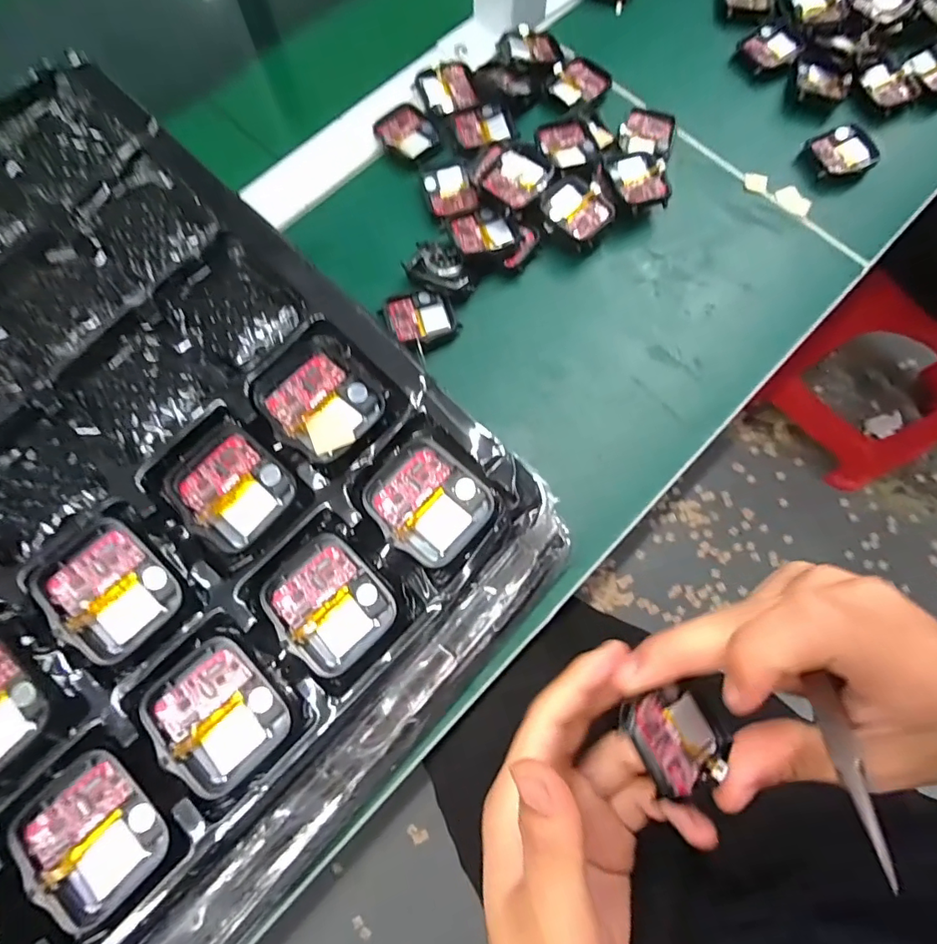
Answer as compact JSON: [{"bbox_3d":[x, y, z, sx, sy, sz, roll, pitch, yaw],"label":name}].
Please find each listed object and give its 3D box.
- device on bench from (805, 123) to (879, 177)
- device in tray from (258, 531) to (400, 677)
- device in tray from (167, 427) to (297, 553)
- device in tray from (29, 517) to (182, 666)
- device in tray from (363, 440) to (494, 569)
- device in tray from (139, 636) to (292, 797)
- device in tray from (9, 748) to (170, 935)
[{"bbox_3d":[0.260,-0.221,0.351,0.044,0.008,0.038,-19,76,-4],"label":"device on bench"},{"bbox_3d":[-0.051,0.047,0.182,0.036,0.007,0.043,-42,78,-11],"label":"device in tray"},{"bbox_3d":[-0.089,0.006,0.188,0.041,0.004,0.037,42,79,11],"label":"device in tray"},{"bbox_3d":[-0.126,0.040,0.176,0.042,0.006,0.038,43,79,11],"label":"device in tray"},{"bbox_3d":[-0.016,0.011,0.190,0.042,0.007,0.037,40,78,10],"label":"device in tray"},{"bbox_3d":[-0.084,0.081,0.171,0.036,0.010,0.045,-42,79,-10],"label":"device in tray"},{"bbox_3d":[-0.119,0.114,0.161,0.036,0.009,0.044,-40,78,-9],"label":"device in tray"}]

